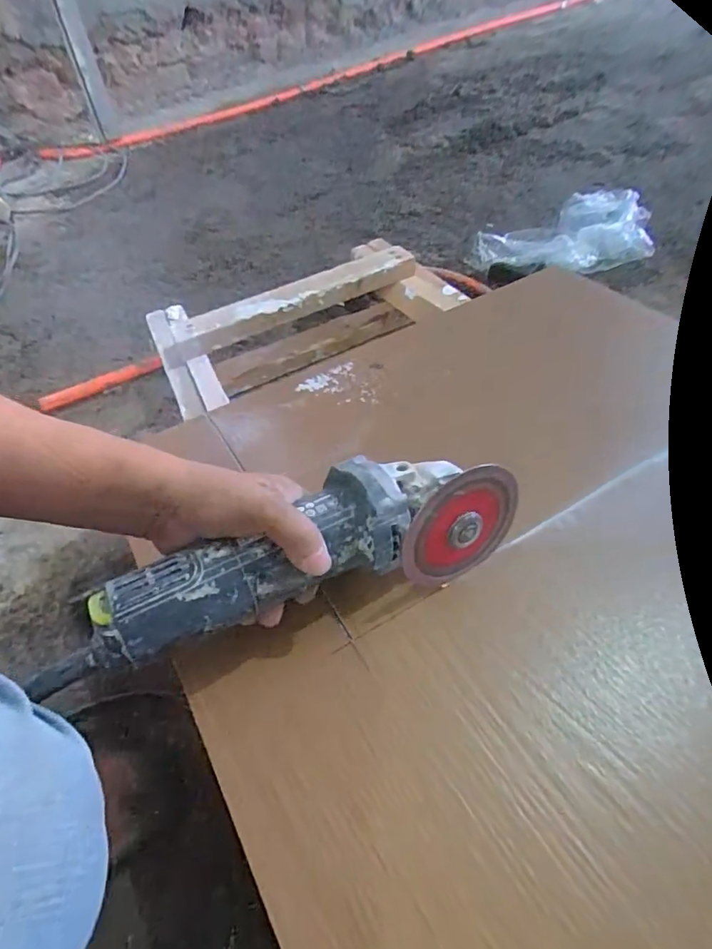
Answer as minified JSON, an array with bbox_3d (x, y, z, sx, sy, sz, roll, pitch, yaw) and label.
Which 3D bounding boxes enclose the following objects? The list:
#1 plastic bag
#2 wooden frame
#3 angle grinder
[{"bbox_3d":[0.365,-0.400,0.914,0.327,0.073,0.149,-20,51,-4],"label":"plastic bag"},{"bbox_3d":[-0.061,-0.216,0.764,0.422,0.116,0.210,-26,51,-9],"label":"wooden frame"},{"bbox_3d":[-0.037,0.047,0.347,0.295,0.078,0.078,-16,53,-16],"label":"angle grinder"}]

